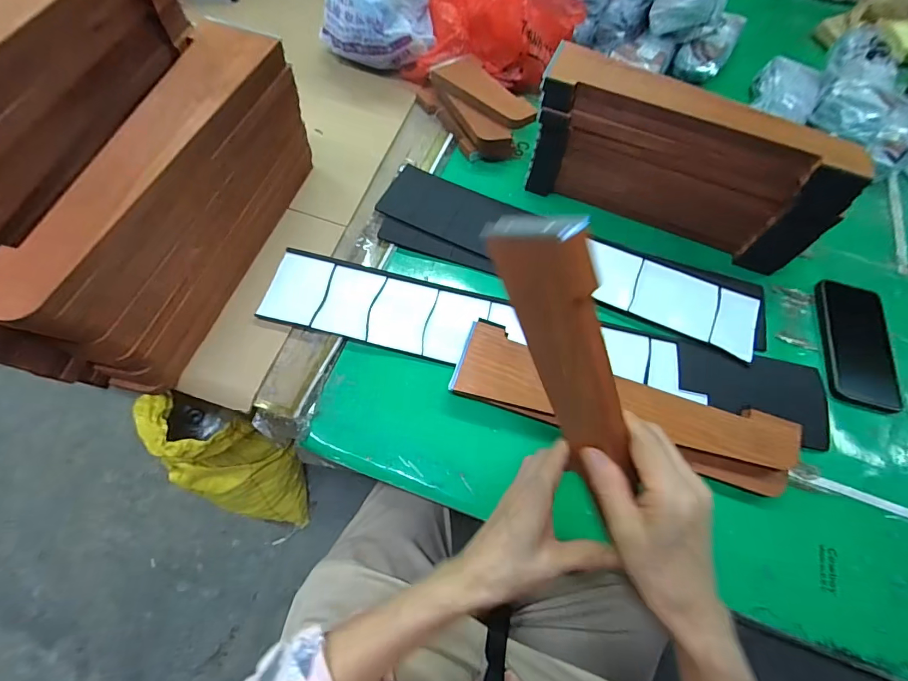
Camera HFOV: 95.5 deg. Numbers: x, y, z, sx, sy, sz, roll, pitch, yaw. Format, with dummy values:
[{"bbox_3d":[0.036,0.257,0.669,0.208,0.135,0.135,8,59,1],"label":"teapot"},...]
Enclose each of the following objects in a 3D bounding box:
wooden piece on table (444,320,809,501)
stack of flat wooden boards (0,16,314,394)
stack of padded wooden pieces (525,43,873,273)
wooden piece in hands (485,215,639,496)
[{"bbox_3d":[0.173,0.071,0.426,0.342,0.039,0.079,17,65,4],"label":"wooden piece on table"},{"bbox_3d":[-0.270,-0.131,0.423,0.070,0.171,0.372,17,65,4],"label":"stack of flat wooden boards"},{"bbox_3d":[0.266,-0.202,0.494,0.355,0.155,0.069,29,67,10],"label":"stack of padded wooden pieces"},{"bbox_3d":[0.069,0.004,0.260,0.017,0.172,0.070,-31,27,-16],"label":"wooden piece in hands"}]

